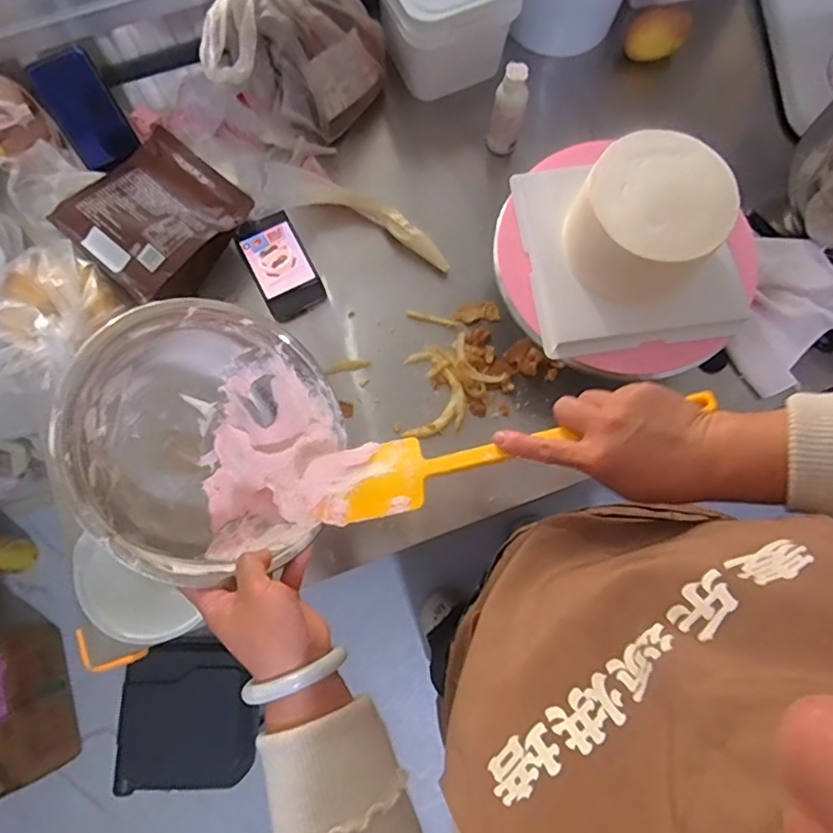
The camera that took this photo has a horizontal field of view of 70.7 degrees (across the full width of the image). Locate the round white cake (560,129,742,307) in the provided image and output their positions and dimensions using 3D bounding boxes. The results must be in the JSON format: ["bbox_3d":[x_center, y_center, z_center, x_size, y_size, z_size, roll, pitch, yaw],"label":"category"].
[{"bbox_3d":[0.233,-0.196,0.599,0.133,0.099,0.135,0,75,0],"label":"round white cake"}]

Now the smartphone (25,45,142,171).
[{"bbox_3d":[-0.421,-0.390,0.751,0.076,0.130,0.010,-32,41,-11],"label":"smartphone"}]

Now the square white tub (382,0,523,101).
[{"bbox_3d":[0.040,-0.567,0.815,0.176,0.137,0.163,-29,77,-7],"label":"square white tub"}]

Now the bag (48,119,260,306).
[{"bbox_3d":[-0.337,-0.253,0.773,0.182,0.070,0.192,42,76,13],"label":"bag"}]

